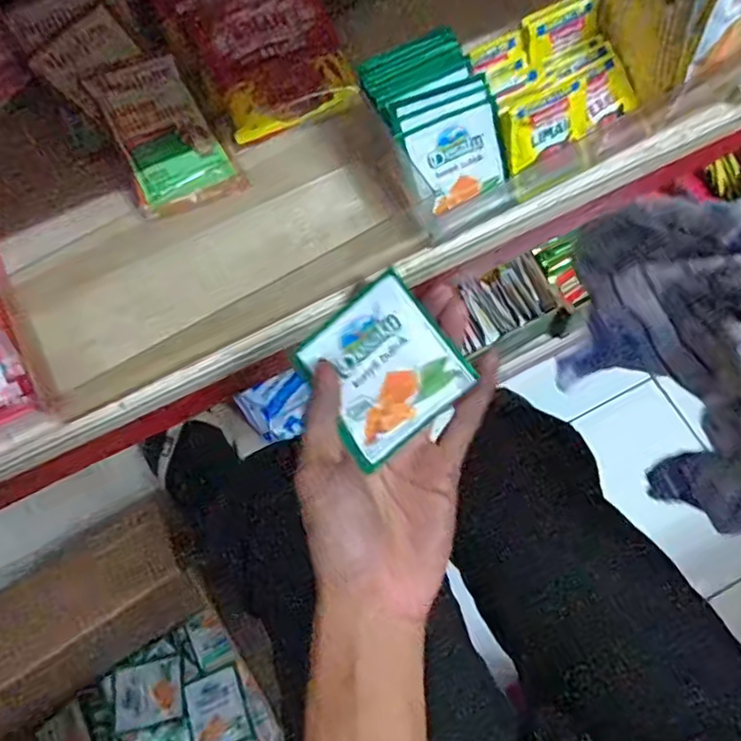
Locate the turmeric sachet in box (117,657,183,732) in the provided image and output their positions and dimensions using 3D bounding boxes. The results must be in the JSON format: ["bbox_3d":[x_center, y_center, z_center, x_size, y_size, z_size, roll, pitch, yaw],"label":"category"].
[{"bbox_3d":[-0.272,0.398,0.780,0.082,0.005,0.069,-12,69,-4],"label":"turmeric sachet in box"}]

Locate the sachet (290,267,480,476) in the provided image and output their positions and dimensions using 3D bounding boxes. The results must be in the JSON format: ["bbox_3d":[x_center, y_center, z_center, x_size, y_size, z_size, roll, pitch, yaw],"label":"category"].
[{"bbox_3d":[0.005,-0.003,0.341,0.073,0.007,0.082,-39,66,10],"label":"sachet"}]

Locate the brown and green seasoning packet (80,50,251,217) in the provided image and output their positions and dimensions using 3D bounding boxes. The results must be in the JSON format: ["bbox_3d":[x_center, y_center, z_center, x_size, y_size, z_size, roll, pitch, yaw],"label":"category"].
[{"bbox_3d":[-0.169,-0.191,0.516,0.079,0.009,0.127,-30,93,-18],"label":"brown and green seasoning packet"}]

